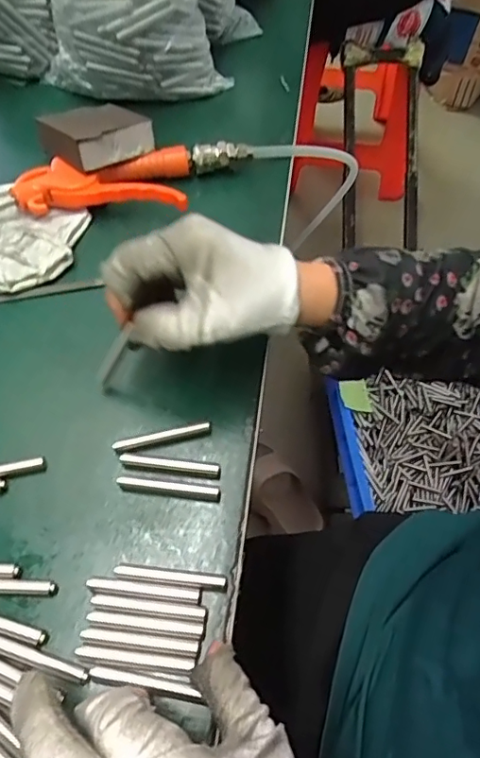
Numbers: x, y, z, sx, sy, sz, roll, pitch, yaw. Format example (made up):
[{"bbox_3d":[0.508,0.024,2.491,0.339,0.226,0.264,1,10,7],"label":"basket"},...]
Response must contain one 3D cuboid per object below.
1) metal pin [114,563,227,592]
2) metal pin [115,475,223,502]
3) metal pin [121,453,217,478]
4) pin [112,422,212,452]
[{"bbox_3d":[-0.036,0.103,0.279,0.058,0.006,0.008,7,59,3],"label":"metal pin"},{"bbox_3d":[-0.040,0.063,0.305,0.058,0.004,0.008,6,59,3],"label":"metal pin"},{"bbox_3d":[-0.041,0.050,0.310,0.057,0.005,0.007,6,59,3],"label":"metal pin"},{"bbox_3d":[-0.046,0.035,0.319,0.058,0.005,0.006,-11,60,-7],"label":"pin"}]

